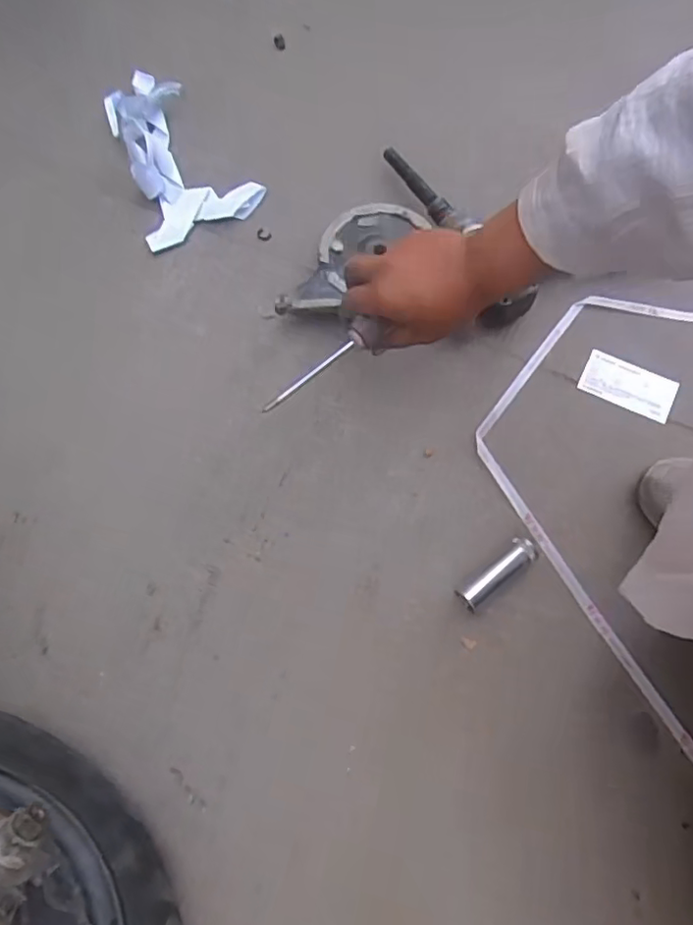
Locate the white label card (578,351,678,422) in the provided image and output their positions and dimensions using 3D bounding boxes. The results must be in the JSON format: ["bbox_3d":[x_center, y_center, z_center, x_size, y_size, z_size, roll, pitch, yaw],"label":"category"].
[{"bbox_3d":[0.284,-0.079,0.593,0.090,0.005,0.049,25,73,9],"label":"white label card"}]

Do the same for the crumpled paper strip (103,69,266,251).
[{"bbox_3d":[-0.203,-0.381,0.687,0.140,0.048,0.262,-23,72,-7],"label":"crumpled paper strip"}]

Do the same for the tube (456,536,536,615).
[{"bbox_3d":[0.133,0.097,0.518,0.077,0.025,0.023,-37,74,-11],"label":"tube"}]

